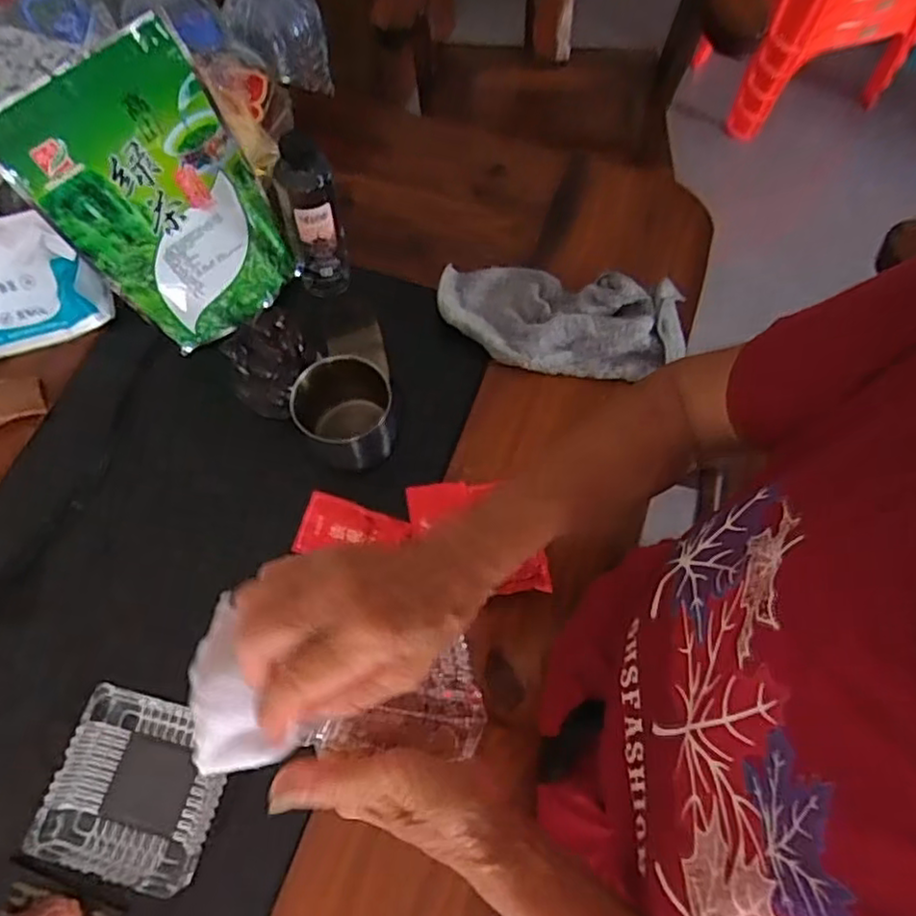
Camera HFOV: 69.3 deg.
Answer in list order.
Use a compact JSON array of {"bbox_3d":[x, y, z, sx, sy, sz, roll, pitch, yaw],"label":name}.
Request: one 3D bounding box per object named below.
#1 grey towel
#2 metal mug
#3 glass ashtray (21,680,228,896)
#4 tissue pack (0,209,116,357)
[{"bbox_3d":[0.102,-0.143,0.673,0.247,0.041,0.113,6,65,3],"label":"grey towel"},{"bbox_3d":[-0.102,-0.040,0.608,0.082,0.074,0.088,-1,65,-1],"label":"metal mug"},{"bbox_3d":[-0.245,0.253,0.514,0.121,0.035,0.124,11,65,5],"label":"glass ashtray"},{"bbox_3d":[-0.439,-0.166,0.653,0.157,0.117,0.072,-16,66,-8],"label":"tissue pack"}]

